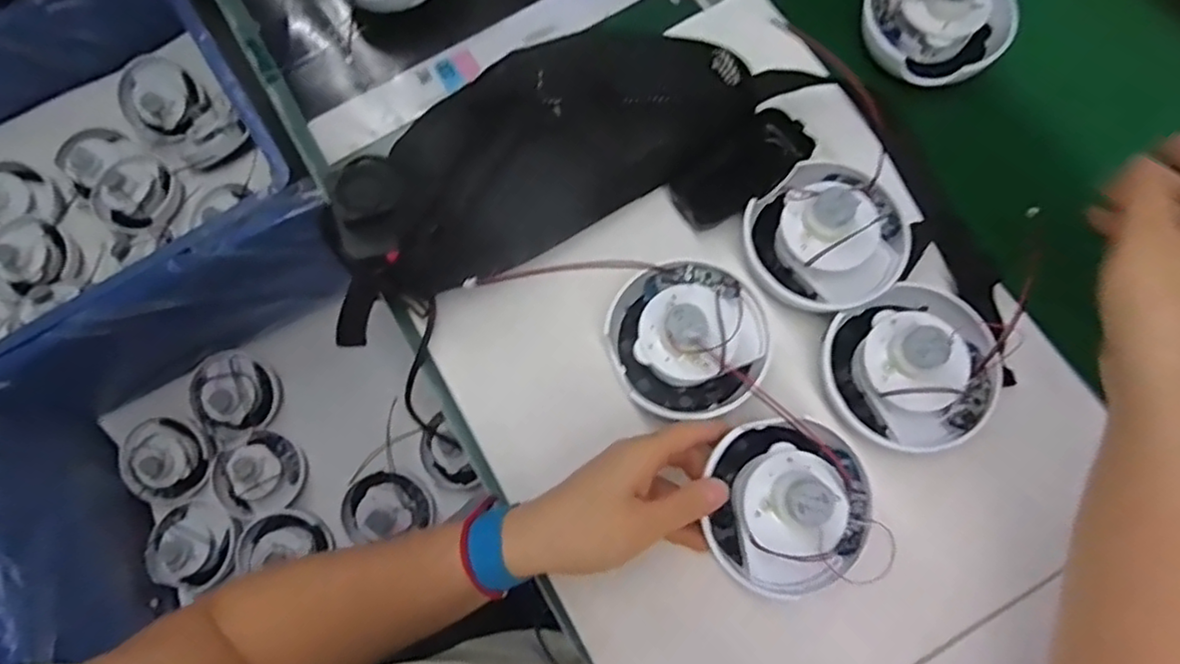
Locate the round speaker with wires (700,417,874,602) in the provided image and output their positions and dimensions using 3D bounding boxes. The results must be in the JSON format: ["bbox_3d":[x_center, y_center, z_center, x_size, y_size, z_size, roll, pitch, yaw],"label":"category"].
[{"bbox_3d":[0.123,0.105,0.395,0.097,0.054,0.105,-1,74,2],"label":"round speaker with wires"}]

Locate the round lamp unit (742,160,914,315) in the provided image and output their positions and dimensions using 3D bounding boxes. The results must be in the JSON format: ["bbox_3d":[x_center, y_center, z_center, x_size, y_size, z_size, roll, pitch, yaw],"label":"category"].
[{"bbox_3d":[0.165,-0.070,0.445,0.102,0.060,0.108,-1,74,2],"label":"round lamp unit"}]

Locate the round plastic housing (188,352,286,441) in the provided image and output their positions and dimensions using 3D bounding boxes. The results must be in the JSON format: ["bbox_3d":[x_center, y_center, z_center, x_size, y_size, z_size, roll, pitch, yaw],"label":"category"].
[{"bbox_3d":[-0.456,0.080,0.837,0.106,0.054,0.107,21,76,8],"label":"round plastic housing"}]

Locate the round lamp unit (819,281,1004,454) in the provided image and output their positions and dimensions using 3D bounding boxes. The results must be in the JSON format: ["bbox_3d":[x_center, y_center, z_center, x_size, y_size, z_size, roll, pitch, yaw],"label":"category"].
[{"bbox_3d":[0.206,0.022,0.414,0.103,0.062,0.099,-1,74,2],"label":"round lamp unit"}]

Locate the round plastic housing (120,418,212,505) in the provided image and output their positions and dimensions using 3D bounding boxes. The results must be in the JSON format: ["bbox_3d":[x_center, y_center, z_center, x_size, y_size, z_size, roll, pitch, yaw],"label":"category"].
[{"bbox_3d":[-0.528,0.160,0.812,0.099,0.051,0.100,-1,74,2],"label":"round plastic housing"}]

